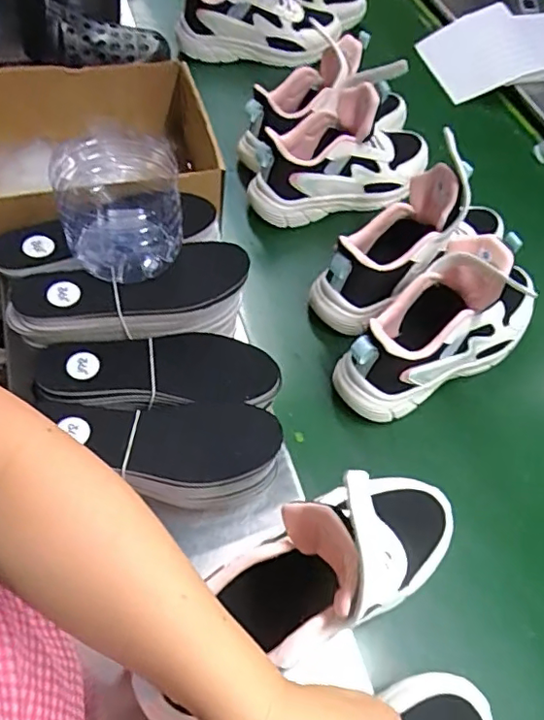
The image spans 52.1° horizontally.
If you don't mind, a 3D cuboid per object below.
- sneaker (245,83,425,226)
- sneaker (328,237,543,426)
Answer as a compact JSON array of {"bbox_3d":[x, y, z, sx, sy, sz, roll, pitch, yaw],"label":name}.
[{"bbox_3d":[0.096,-0.276,0.725,0.263,0.120,0.111,-13,57,-12],"label":"sneaker"},{"bbox_3d":[0.182,-0.044,0.571,0.251,0.145,0.088,-27,61,-20],"label":"sneaker"}]

